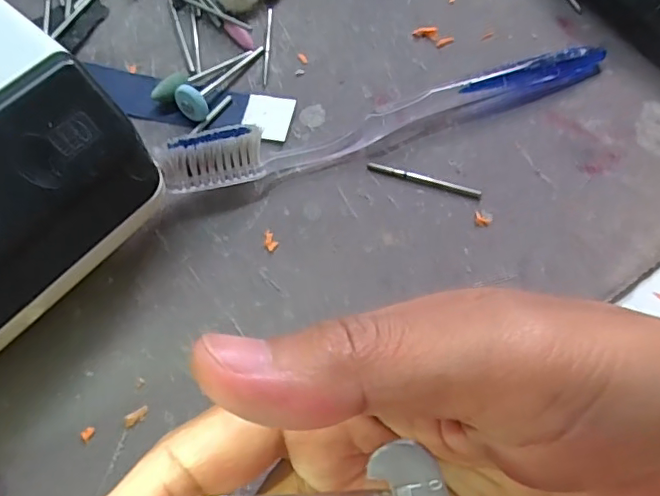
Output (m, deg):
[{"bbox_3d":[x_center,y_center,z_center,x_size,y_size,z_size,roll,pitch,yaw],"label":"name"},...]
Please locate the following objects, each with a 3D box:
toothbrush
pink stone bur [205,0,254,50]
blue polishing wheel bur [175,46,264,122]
[{"bbox_3d":[0.029,-0.055,0.213,0.186,0.024,0.014,-20,69,-11],"label":"toothbrush"},{"bbox_3d":[-0.049,-0.103,0.241,0.006,0.005,0.050,-35,73,-16],"label":"pink stone bur"},{"bbox_3d":[-0.044,-0.070,0.224,0.013,0.011,0.047,29,56,10],"label":"blue polishing wheel bur"}]

